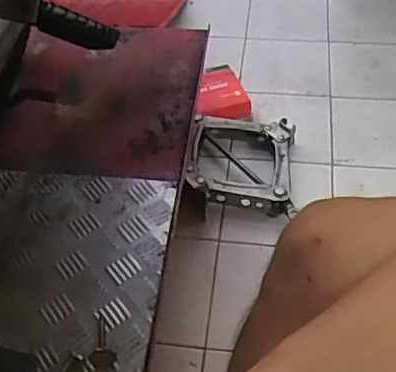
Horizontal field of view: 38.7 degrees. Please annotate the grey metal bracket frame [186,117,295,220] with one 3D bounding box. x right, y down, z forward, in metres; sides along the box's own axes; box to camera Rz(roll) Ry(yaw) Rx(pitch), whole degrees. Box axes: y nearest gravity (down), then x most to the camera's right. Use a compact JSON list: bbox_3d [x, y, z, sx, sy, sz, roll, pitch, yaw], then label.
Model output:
[{"bbox_3d":[0.081,-0.048,1.053,0.191,0.065,0.214,3,50,6],"label":"grey metal bracket frame"}]

